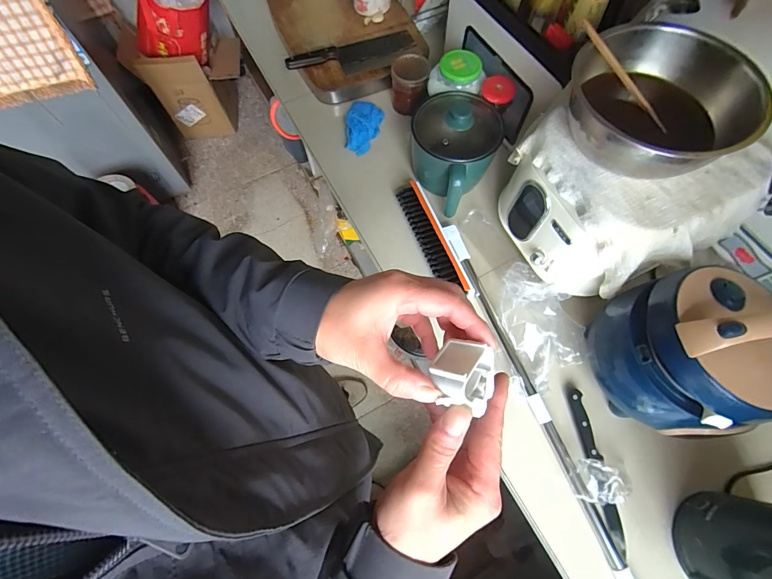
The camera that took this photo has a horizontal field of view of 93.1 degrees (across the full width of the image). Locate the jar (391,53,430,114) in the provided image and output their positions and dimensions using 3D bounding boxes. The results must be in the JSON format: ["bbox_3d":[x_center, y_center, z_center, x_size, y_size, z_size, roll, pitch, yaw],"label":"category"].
[{"bbox_3d":[0.052,-0.449,0.807,0.081,0.078,0.090,4,68,2],"label":"jar"}]

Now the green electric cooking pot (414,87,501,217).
[{"bbox_3d":[0.130,-0.268,0.710,0.158,0.162,0.212,8,68,4],"label":"green electric cooking pot"}]

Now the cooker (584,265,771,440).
[{"bbox_3d":[0.429,0.090,0.513,0.179,0.231,0.205,-2,68,-1],"label":"cooker"}]

